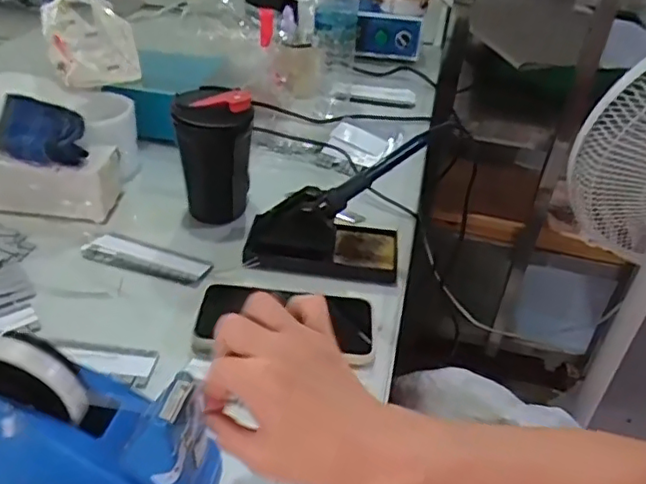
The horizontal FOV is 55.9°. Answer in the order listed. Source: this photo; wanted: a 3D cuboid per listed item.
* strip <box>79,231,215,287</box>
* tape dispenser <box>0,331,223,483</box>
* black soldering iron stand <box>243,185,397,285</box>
[{"bbox_3d":[-0.179,0.015,0.618,0.130,0.007,0.048,14,37,15],"label":"strip"},{"bbox_3d":[-0.176,0.116,0.389,0.202,0.115,0.065,10,36,9],"label":"tape dispenser"},{"bbox_3d":[0.001,-0.016,0.627,0.157,0.060,0.084,5,35,2],"label":"black soldering iron stand"}]

